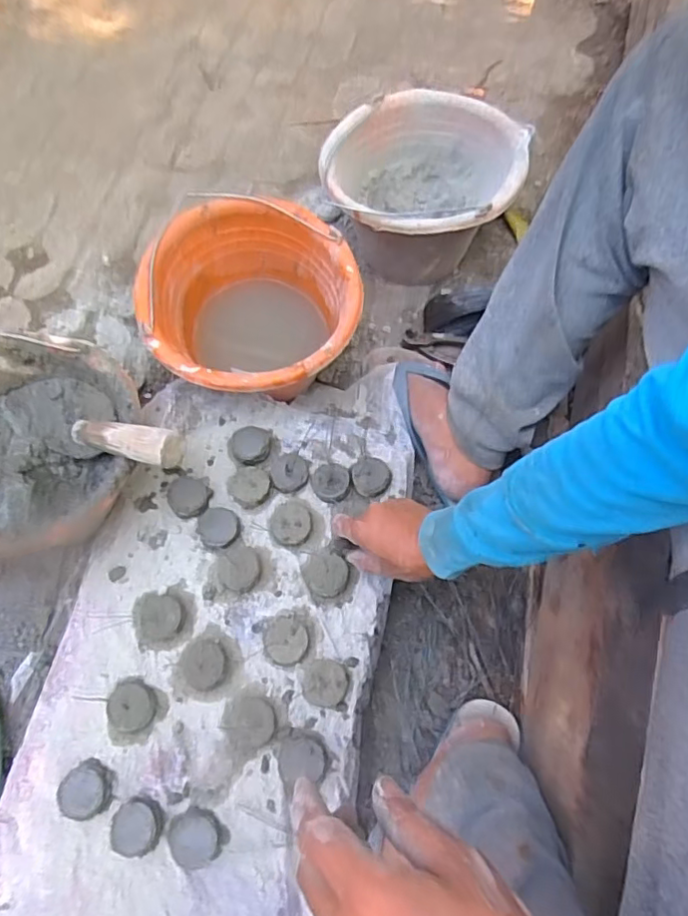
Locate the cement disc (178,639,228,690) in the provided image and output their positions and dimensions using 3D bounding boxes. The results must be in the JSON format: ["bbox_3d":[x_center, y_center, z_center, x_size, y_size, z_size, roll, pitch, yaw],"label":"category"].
[{"bbox_3d":[-0.141,0.206,0.591,0.045,0.021,0.047,0,66,-1],"label":"cement disc"}]

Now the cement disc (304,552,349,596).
[{"bbox_3d":[-0.018,0.123,0.629,0.044,0.013,0.045,0,66,-1],"label":"cement disc"}]

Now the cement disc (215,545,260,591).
[{"bbox_3d":[-0.111,0.117,0.627,0.044,0.021,0.045,0,66,-1],"label":"cement disc"}]

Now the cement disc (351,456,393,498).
[{"bbox_3d":[0.031,0.021,0.670,0.045,0.017,0.040,10,66,4],"label":"cement disc"}]

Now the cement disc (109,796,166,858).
[{"bbox_3d":[-0.190,0.336,0.539,0.043,0.026,0.043,0,66,-1],"label":"cement disc"}]

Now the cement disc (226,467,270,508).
[{"bbox_3d":[-0.109,0.029,0.667,0.047,0.018,0.049,0,66,-1],"label":"cement disc"}]

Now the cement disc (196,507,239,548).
[{"bbox_3d":[-0.138,0.076,0.652,0.043,0.016,0.048,-29,69,-13],"label":"cement disc"}]

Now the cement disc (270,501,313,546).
[{"bbox_3d":[-0.057,0.068,0.646,0.042,0.019,0.049,6,66,2],"label":"cement disc"}]

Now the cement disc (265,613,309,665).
[{"bbox_3d":[-0.057,0.183,0.602,0.042,0.021,0.049,6,66,2],"label":"cement disc"}]

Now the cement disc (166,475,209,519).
[{"bbox_3d":[-0.176,0.043,0.664,0.044,0.017,0.045,0,66,-1],"label":"cement disc"}]

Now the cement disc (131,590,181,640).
[{"bbox_3d":[-0.196,0.162,0.612,0.054,0.020,0.044,14,66,6],"label":"cement disc"}]

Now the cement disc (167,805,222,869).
[{"bbox_3d":[-0.136,0.343,0.535,0.046,0.008,0.045,0,66,-1],"label":"cement disc"}]

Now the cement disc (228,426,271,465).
[{"bbox_3d":[-0.109,-0.015,0.688,0.048,0.016,0.048,0,66,-1],"label":"cement disc"}]

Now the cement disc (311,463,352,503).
[{"bbox_3d":[-0.014,0.026,0.669,0.044,0.016,0.045,0,66,-1],"label":"cement disc"}]

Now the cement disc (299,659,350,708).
[{"bbox_3d":[-0.020,0.223,0.585,0.046,0.020,0.041,11,66,4],"label":"cement disc"}]

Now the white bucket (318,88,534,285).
[{"bbox_3d":[0.102,-0.354,0.834,0.245,0.173,0.248,0,66,-1],"label":"white bucket"}]

